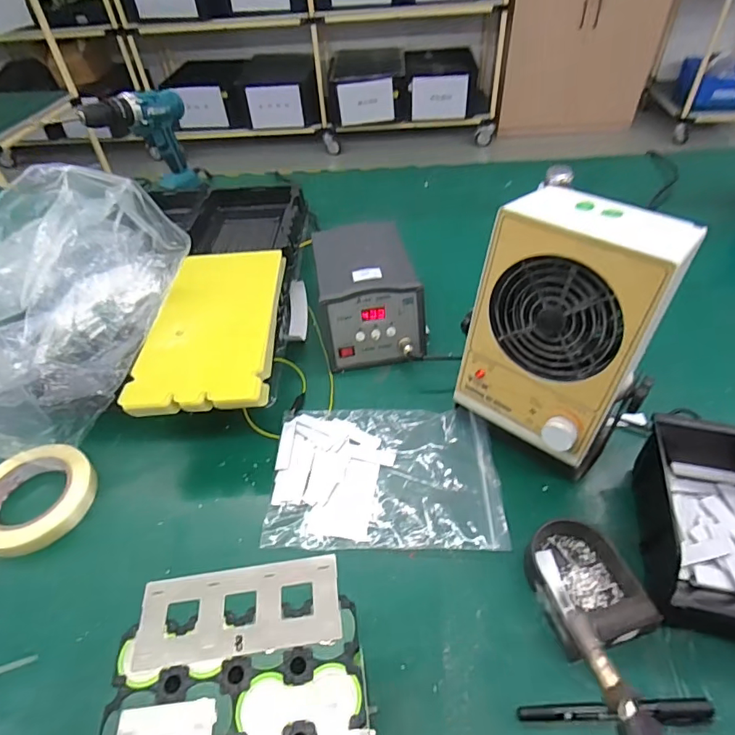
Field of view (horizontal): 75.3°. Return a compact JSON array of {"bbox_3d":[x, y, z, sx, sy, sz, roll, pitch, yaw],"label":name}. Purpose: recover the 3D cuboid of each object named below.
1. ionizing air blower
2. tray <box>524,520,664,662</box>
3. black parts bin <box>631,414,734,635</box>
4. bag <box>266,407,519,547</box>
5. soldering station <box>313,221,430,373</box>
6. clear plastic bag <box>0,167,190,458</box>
[{"bbox_3d":[0.186,-0.022,0.455,0.128,0.242,0.155,-36,54,-26],"label":"ionizing air blower"},{"bbox_3d":[0.180,0.180,0.405,0.080,0.029,0.101,-13,47,-8],"label":"tray"},{"bbox_3d":[0.302,0.134,0.411,0.118,0.067,0.172,8,47,12],"label":"black parts bin"},{"bbox_3d":[0.017,0.108,0.507,0.233,0.015,0.164,0,47,4],"label":"bag"},{"bbox_3d":[-0.001,-0.101,0.655,0.134,0.108,0.198,-7,46,-3],"label":"soldering station"},{"bbox_3d":[-0.352,-0.082,0.527,0.193,0.230,0.293,7,48,11],"label":"clear plastic bag"}]

